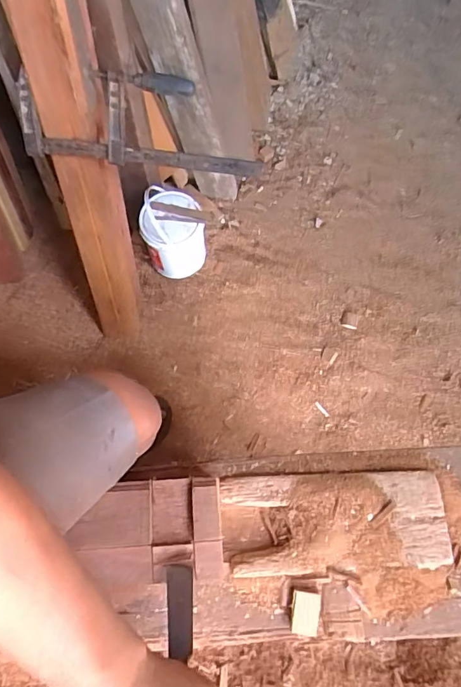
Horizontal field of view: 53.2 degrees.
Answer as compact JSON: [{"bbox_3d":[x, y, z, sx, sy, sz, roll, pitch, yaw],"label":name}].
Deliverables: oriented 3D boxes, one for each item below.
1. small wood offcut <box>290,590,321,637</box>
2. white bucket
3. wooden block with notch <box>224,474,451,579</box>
[{"bbox_3d":[0.080,0.290,0.494,0.029,0.004,0.042,8,80,2],"label":"small wood offcut"},{"bbox_3d":[-0.169,-0.317,1.346,0.179,0.204,0.161,-4,65,-5],"label":"white bucket"},{"bbox_3d":[0.122,0.206,0.531,0.252,0.023,0.105,-1,65,-1],"label":"wooden block with notch"}]

